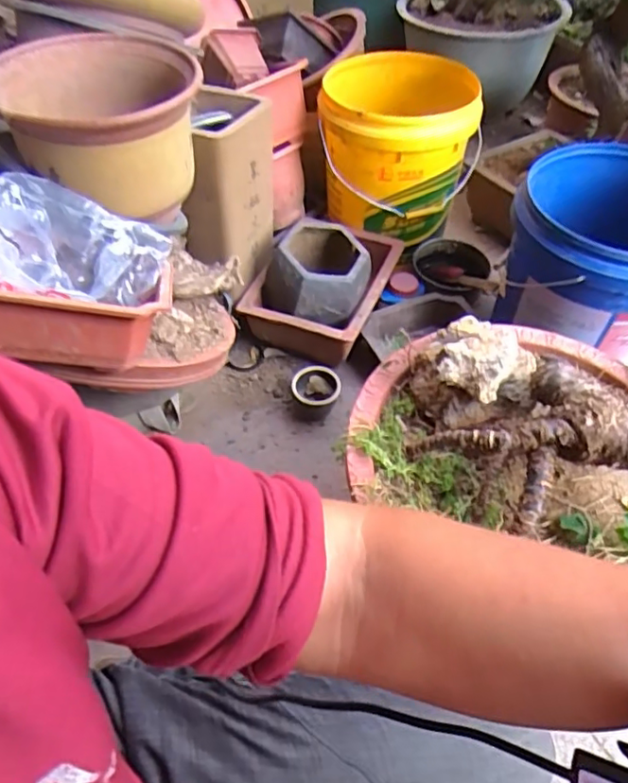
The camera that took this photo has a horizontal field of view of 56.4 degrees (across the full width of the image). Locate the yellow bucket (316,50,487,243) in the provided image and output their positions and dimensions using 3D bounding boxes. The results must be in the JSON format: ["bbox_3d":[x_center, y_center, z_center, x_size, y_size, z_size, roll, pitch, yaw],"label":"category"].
[{"bbox_3d":[0.175,-0.512,1.247,0.312,0.270,0.312,-1,52,1],"label":"yellow bucket"}]

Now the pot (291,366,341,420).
[{"bbox_3d":[0.004,0.005,1.091,0.089,0.068,0.082,-2,52,0],"label":"pot"}]

